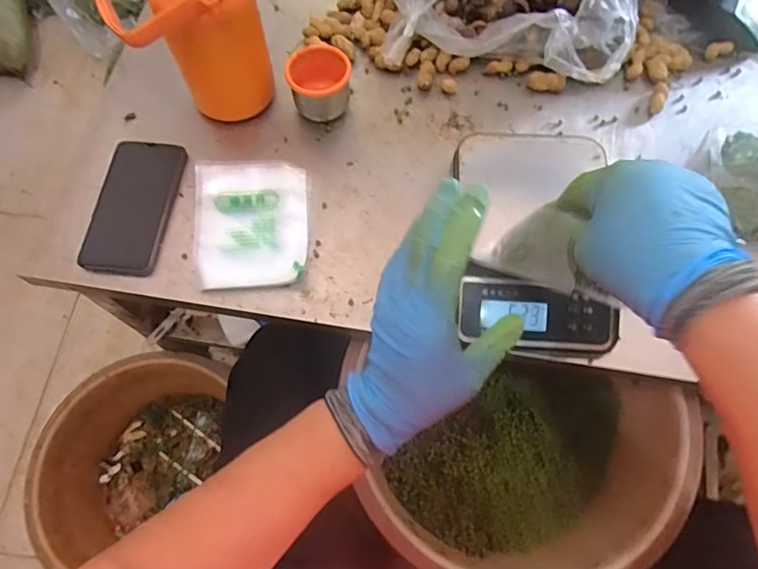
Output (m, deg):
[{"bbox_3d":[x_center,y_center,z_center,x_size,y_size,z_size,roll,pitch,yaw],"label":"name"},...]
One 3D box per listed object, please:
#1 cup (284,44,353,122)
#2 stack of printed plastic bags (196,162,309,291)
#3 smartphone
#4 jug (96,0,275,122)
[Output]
[{"bbox_3d":[-0.064,-0.219,0.569,0.070,0.057,0.066,0,67,1],"label":"cup"},{"bbox_3d":[-0.129,-0.065,0.521,0.111,0.018,0.144,-6,67,-2],"label":"stack of printed plastic bags"},{"bbox_3d":[-0.253,-0.085,0.536,0.074,0.017,0.156,4,67,3],"label":"smartphone"},{"bbox_3d":[-0.188,-0.258,0.508,0.131,0.205,0.110,-24,69,-9],"label":"jug"}]

